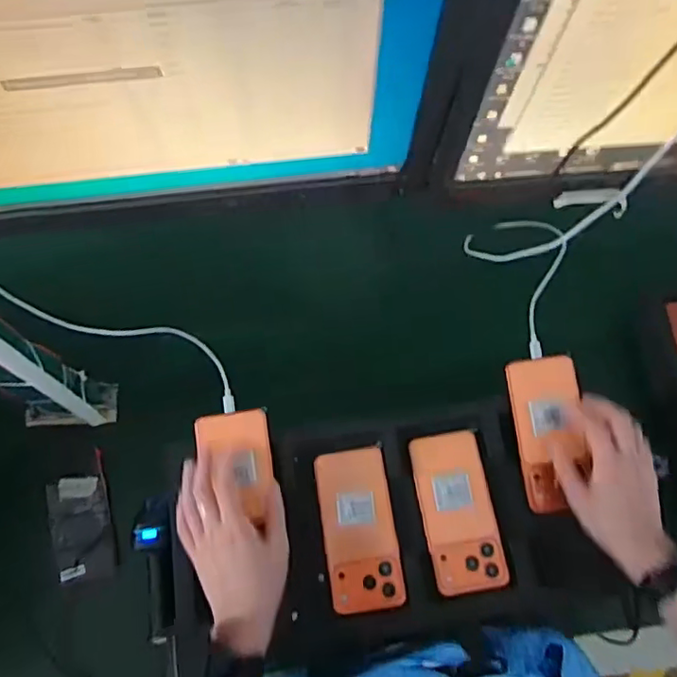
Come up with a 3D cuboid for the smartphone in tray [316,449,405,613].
[{"bbox_3d":[0.022,0.205,0.625,0.077,0.007,0.164,-8,70,-3],"label":"smartphone in tray"}]

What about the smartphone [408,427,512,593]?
[{"bbox_3d":[0.131,0.187,0.632,0.078,0.009,0.165,-8,70,-3],"label":"smartphone"}]

